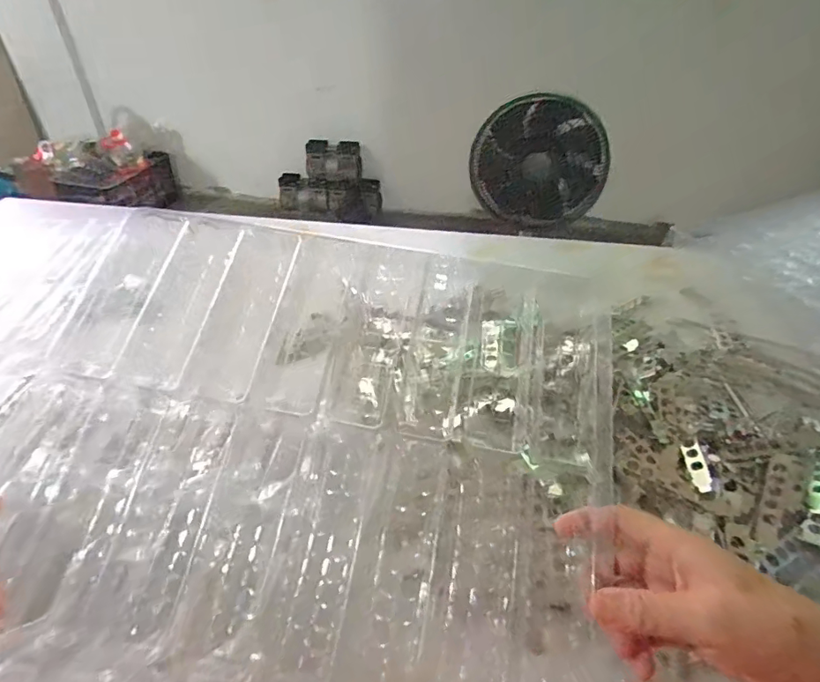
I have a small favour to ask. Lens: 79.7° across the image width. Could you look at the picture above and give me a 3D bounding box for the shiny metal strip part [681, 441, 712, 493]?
[{"bbox_3d":[0.309,0.135,0.529,0.019,0.006,0.068,-19,22,25],"label":"shiny metal strip part"}]

